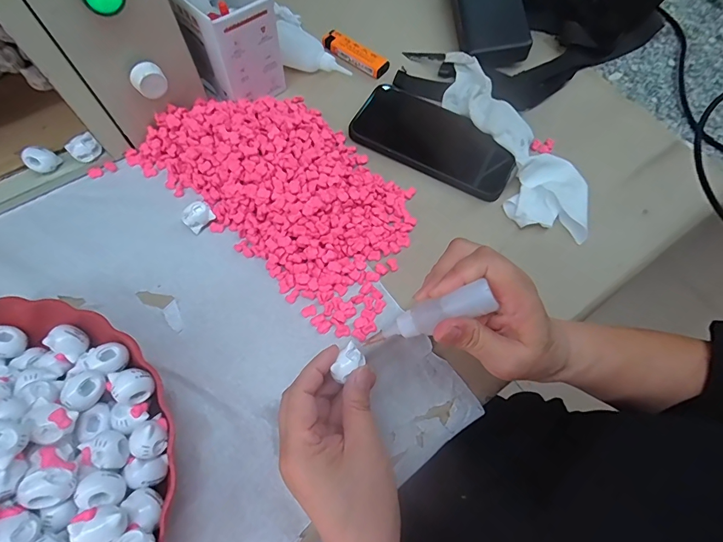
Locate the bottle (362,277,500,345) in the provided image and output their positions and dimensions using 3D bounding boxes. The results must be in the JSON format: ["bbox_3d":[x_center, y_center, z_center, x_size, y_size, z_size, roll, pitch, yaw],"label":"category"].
[{"bbox_3d":[0.041,0.030,0.250,0.088,0.016,0.017,-27,62,31],"label":"bottle"}]

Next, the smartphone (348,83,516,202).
[{"bbox_3d":[0.074,-0.134,0.394,0.162,0.008,0.080,29,68,10],"label":"smartphone"}]

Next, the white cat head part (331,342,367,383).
[{"bbox_3d":[-0.009,0.062,0.271,0.023,0.009,0.016,-40,73,-18],"label":"white cat head part"}]

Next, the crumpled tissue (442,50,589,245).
[{"bbox_3d":[0.146,-0.132,0.387,0.076,0.024,0.231,-19,68,-11],"label":"crumpled tissue"}]

